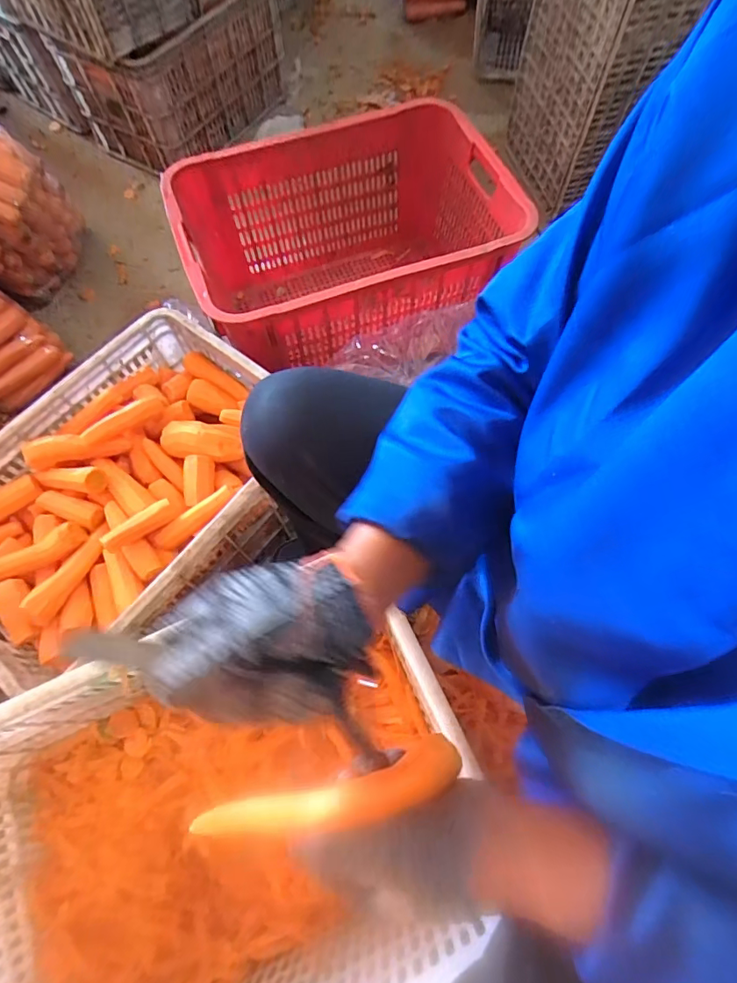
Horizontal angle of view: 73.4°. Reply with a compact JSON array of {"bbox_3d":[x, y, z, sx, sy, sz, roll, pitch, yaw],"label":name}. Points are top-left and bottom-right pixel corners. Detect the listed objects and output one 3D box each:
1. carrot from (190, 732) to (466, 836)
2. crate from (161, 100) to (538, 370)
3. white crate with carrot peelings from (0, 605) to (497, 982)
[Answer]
[{"bbox_3d":[-0.028,0.200,0.326,0.178,0.024,0.030,-15,67,-2],"label":"carrot"},{"bbox_3d":[-0.035,-0.475,1.021,0.607,0.330,0.479,-23,68,-8],"label":"crate"},{"bbox_3d":[-0.192,0.409,0.610,0.597,0.263,0.427,-25,69,-10],"label":"white crate with carrot peelings"}]

